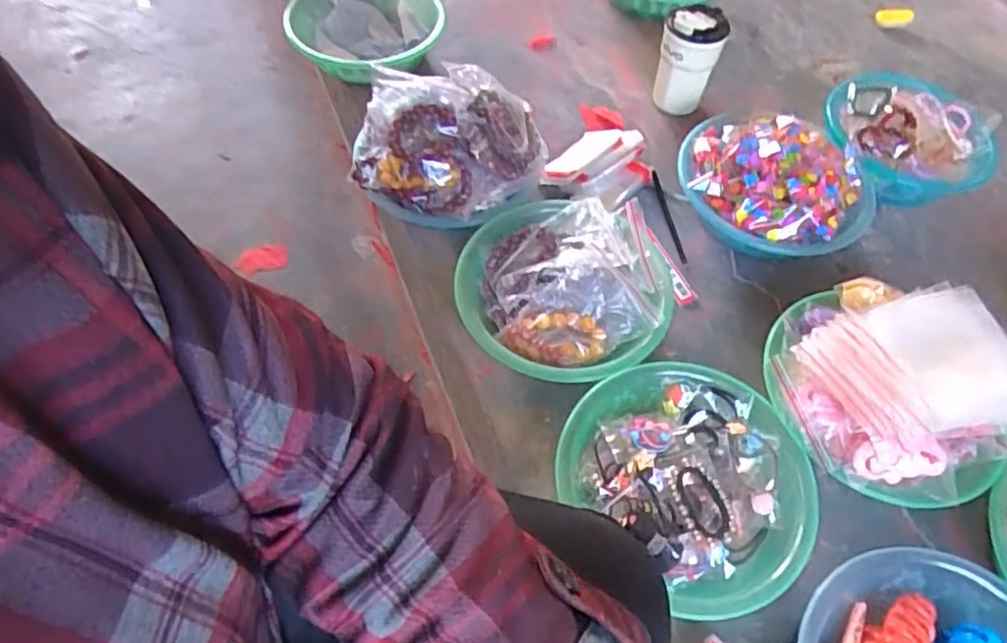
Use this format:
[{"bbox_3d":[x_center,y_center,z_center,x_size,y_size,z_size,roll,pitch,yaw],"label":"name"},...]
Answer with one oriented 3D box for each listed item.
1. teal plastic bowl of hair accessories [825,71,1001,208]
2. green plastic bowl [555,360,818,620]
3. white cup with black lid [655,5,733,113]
[{"bbox_3d":[0.545,-0.242,0.891,0.209,0.100,0.197,1,57,-2],"label":"teal plastic bowl of hair accessories"},{"bbox_3d":[0.179,0.152,0.643,0.217,0.058,0.236,-37,66,-24],"label":"green plastic bowl"},{"bbox_3d":[0.265,-0.375,0.959,0.084,0.146,0.068,17,58,8],"label":"white cup with black lid"}]

